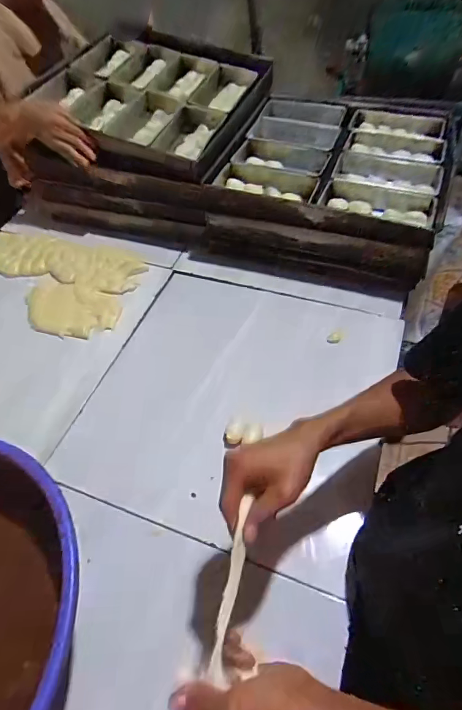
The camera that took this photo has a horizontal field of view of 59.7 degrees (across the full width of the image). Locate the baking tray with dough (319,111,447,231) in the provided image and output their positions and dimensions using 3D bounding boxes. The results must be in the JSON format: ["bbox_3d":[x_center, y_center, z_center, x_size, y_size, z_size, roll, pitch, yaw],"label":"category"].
[{"bbox_3d":[0.335,-0.410,0.850,0.203,0.062,0.386,14,57,17],"label":"baking tray with dough"}]

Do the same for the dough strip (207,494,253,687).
[{"bbox_3d":[0.002,0.203,0.356,0.014,0.011,0.145,9,75,11],"label":"dough strip"}]

